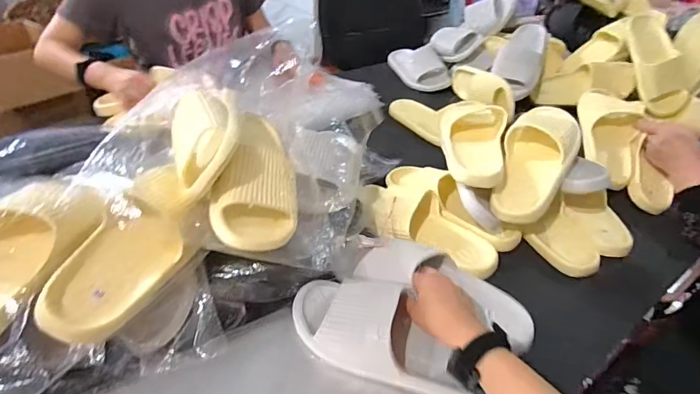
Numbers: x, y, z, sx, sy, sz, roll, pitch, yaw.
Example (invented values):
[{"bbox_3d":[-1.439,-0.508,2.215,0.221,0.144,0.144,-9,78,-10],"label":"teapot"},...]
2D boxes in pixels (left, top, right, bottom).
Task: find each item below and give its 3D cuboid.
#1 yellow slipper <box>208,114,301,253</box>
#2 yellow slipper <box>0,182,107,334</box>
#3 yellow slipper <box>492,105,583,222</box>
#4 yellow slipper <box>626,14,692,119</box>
[{"bbox_3d":[-0.119,-0.027,0.535,0.098,0.092,0.219,-1,39,-6],"label":"yellow slipper"},{"bbox_3d":[-0.343,0.063,0.404,0.085,0.068,0.206,24,65,19],"label":"yellow slipper"},{"bbox_3d":[0.312,-0.074,0.683,0.108,0.068,0.267,21,61,15],"label":"yellow slipper"},{"bbox_3d":[0.753,-0.327,1.016,0.098,0.076,0.249,-11,85,-21],"label":"yellow slipper"}]

